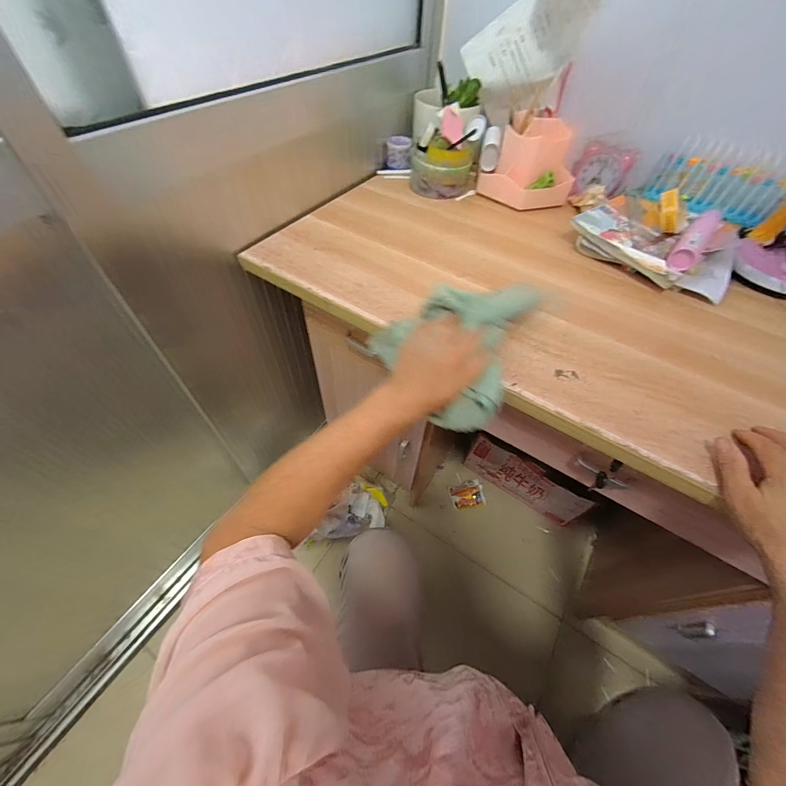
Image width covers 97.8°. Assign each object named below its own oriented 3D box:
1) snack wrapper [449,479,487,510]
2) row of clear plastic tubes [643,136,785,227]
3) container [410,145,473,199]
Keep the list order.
[{"bbox_3d":[0.227,0.306,1.044,0.101,0.023,0.081,-8,54,-9],"label":"snack wrapper"},{"bbox_3d":[0.559,-0.362,0.587,0.198,0.090,0.045,28,57,17],"label":"row of clear plastic tubes"},{"bbox_3d":[0.096,-0.446,0.679,0.112,0.084,0.107,1,53,-2],"label":"container"}]

